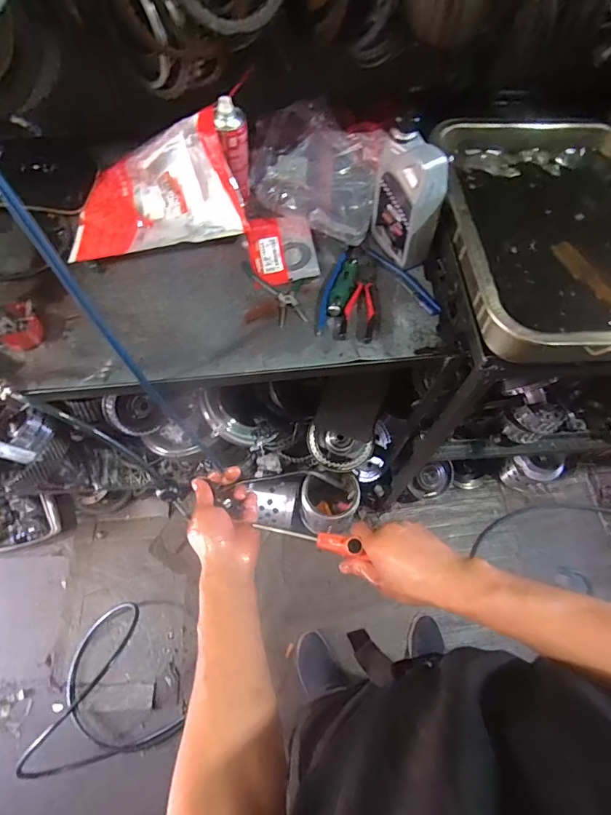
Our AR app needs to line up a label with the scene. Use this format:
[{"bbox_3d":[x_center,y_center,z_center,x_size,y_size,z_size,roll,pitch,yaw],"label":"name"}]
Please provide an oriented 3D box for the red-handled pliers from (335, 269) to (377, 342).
[{"bbox_3d":[0.093,-0.181,0.786,0.060,0.018,0.158,9,68,5],"label":"red-handled pliers"}]

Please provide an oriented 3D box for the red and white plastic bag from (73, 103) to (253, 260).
[{"bbox_3d":[-0.282,-0.413,0.824,0.320,0.135,0.224,-8,66,-5],"label":"red and white plastic bag"}]

